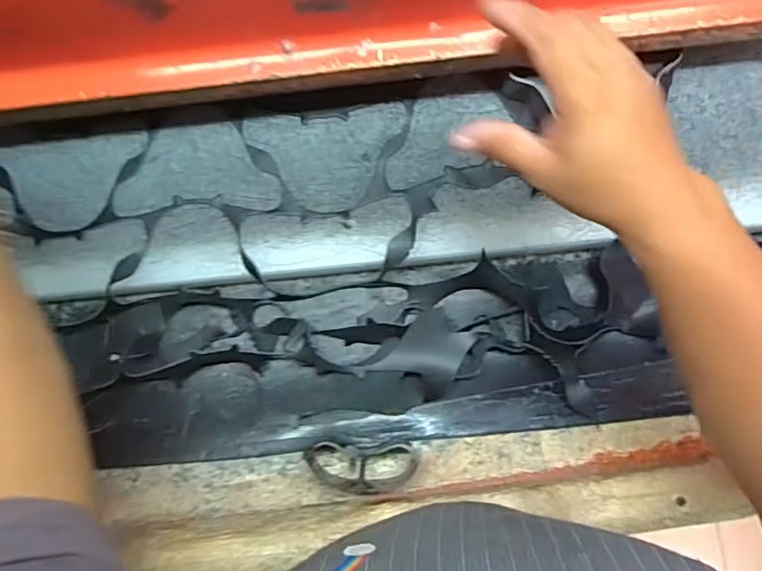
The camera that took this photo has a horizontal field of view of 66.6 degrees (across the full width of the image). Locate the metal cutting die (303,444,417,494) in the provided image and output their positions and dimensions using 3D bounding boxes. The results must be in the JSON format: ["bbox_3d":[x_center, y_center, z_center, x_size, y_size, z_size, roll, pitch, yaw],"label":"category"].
[{"bbox_3d":[-0.014,0.143,0.455,0.086,0.035,0.037,2,85,1],"label":"metal cutting die"}]

